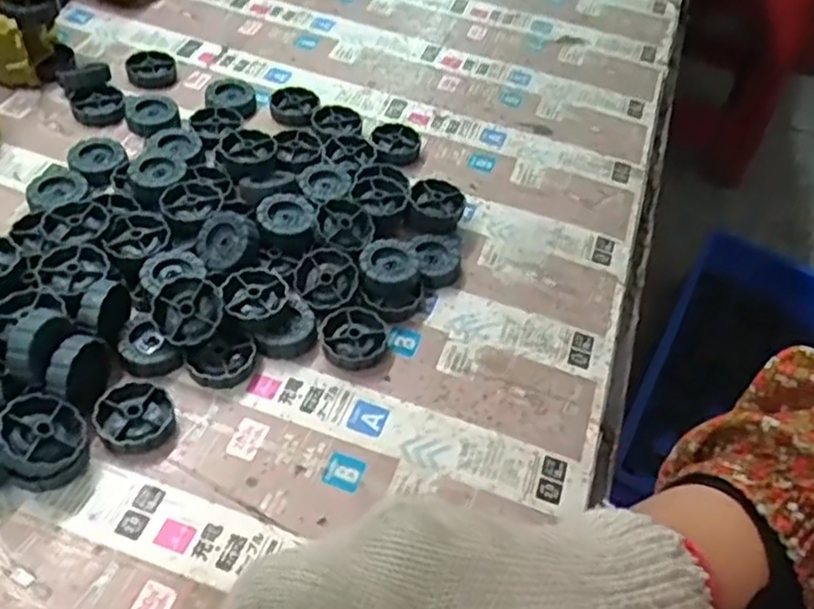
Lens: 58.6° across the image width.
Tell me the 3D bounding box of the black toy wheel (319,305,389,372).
[{"bbox_3d":[-0.031,0.020,0.434,0.039,0.011,0.039,3,51,-3],"label":"black toy wheel"}]

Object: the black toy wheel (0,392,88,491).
[{"bbox_3d":[-0.179,0.068,0.353,0.040,0.025,0.041,14,49,-40],"label":"black toy wheel"}]

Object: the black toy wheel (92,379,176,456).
[{"bbox_3d":[-0.145,0.057,0.384,0.044,0.011,0.039,36,57,21],"label":"black toy wheel"}]

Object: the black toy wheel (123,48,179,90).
[{"bbox_3d":[-0.206,-0.189,0.585,0.038,0.011,0.040,3,51,-3],"label":"black toy wheel"}]

